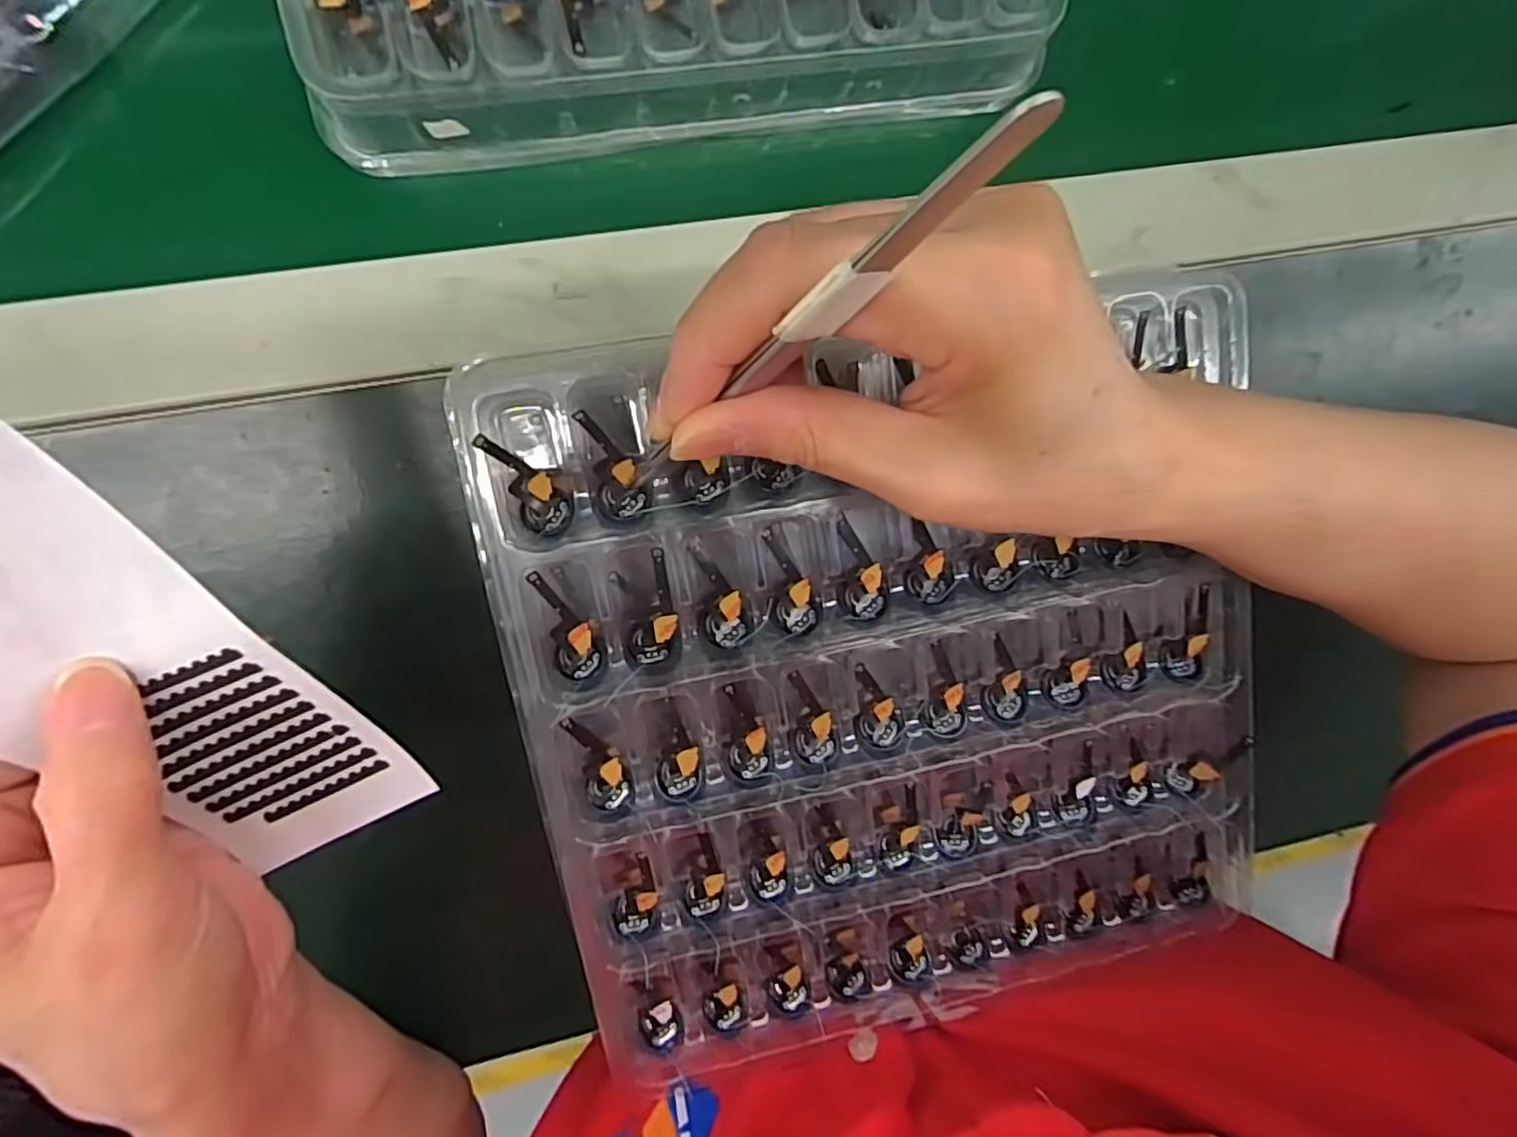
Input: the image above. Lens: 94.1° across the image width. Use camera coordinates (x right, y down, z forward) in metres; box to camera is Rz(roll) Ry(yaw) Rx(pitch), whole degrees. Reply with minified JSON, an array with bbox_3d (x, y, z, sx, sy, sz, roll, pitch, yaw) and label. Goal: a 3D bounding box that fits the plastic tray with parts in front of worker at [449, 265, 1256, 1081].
[{"bbox_3d":[0.055,0.044,0.250,0.255,0.038,0.255,-11,102,-7],"label":"plastic tray with parts in front of worker"}]

